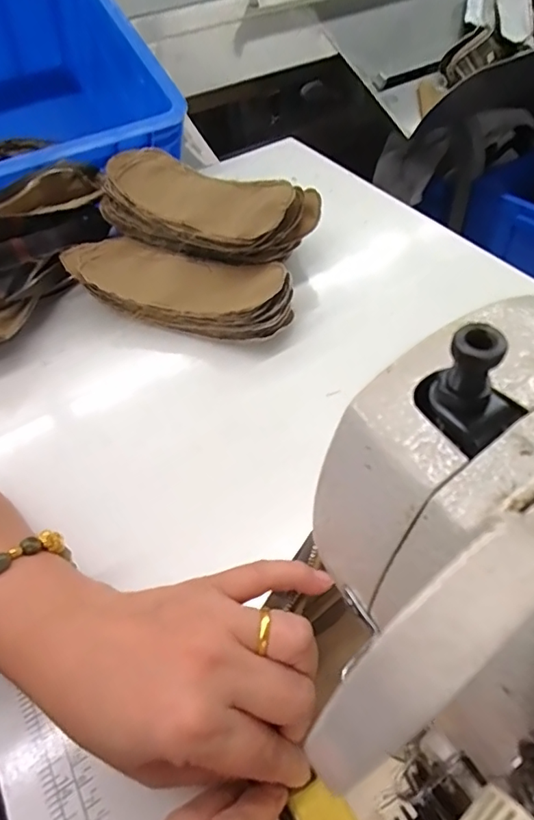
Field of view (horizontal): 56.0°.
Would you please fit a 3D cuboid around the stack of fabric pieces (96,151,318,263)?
[{"bbox_3d":[-0.059,-0.202,0.500,0.209,0.053,0.102,19,55,18],"label":"stack of fabric pieces"}]

